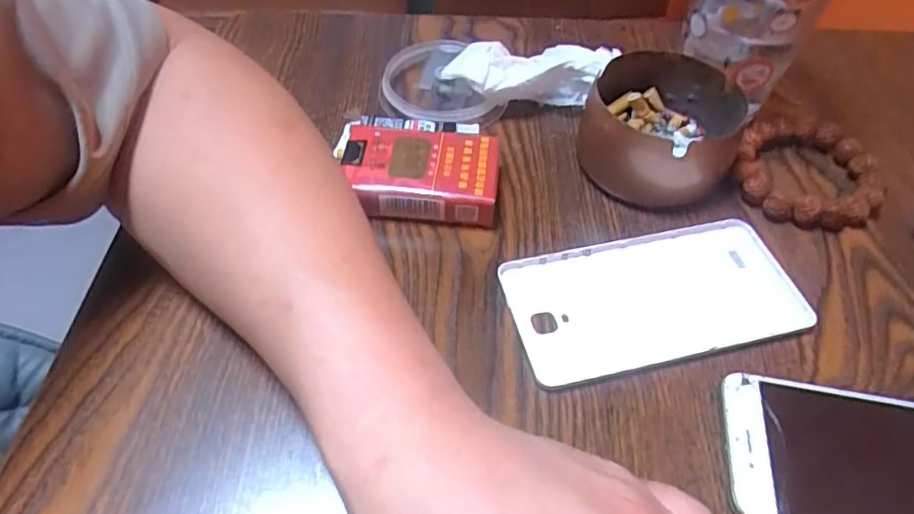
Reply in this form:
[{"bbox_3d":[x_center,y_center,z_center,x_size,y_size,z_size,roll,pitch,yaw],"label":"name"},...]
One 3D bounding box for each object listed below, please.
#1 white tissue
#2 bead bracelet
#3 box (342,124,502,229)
[{"bbox_3d":[0.047,-0.116,0.389,0.107,0.035,0.037,-5,52,-5],"label":"white tissue"},{"bbox_3d":[0.204,-0.053,0.359,0.081,0.016,0.082,8,52,6],"label":"bead bracelet"},{"bbox_3d":[-0.020,-0.047,0.340,0.084,0.026,0.052,5,52,3],"label":"box"}]

